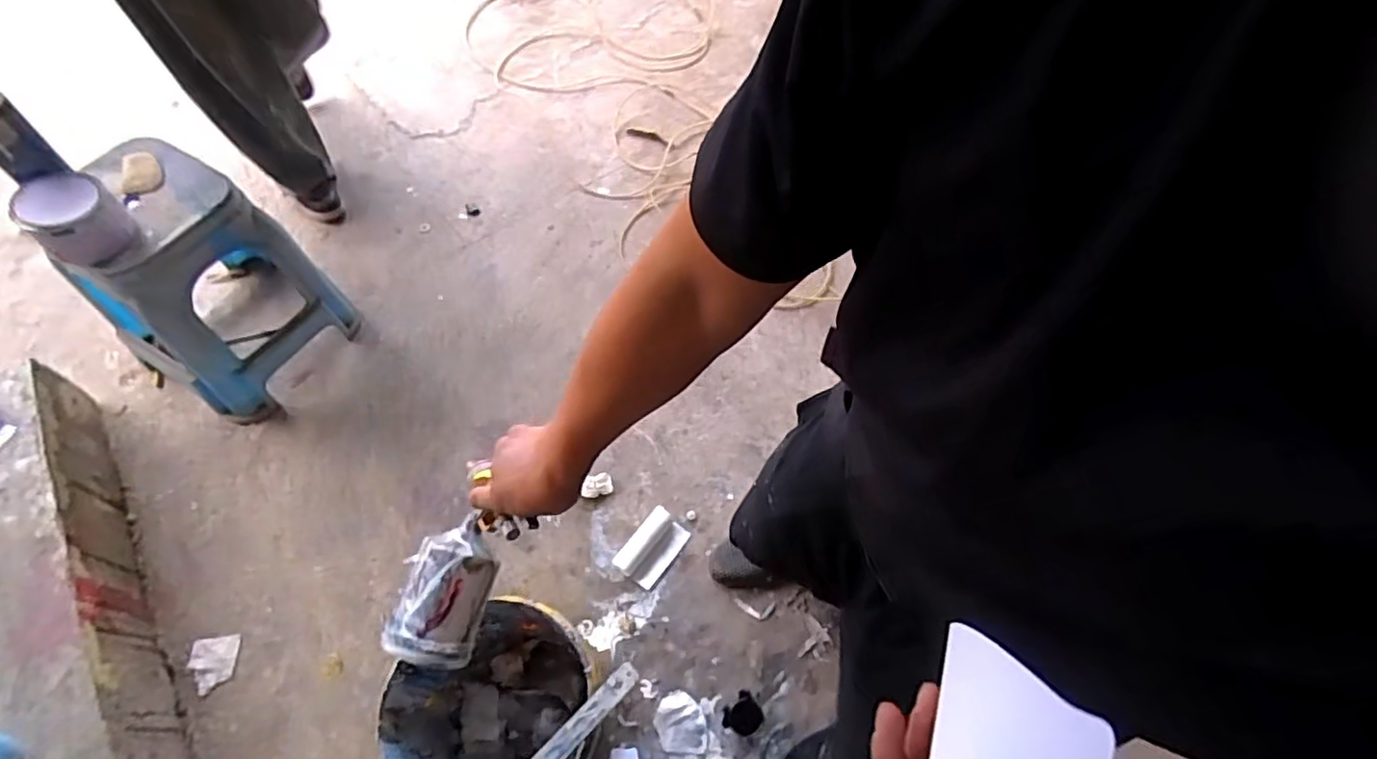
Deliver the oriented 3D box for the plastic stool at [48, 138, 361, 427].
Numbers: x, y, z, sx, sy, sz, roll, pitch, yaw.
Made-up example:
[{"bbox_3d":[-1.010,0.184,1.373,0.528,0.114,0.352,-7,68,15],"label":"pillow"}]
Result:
[{"bbox_3d":[-1.032,-0.202,1.382,0.348,0.513,0.355,28,62,10],"label":"plastic stool"}]

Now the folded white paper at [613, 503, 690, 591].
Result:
[{"bbox_3d":[-0.078,0.365,1.406,0.102,0.015,0.156,39,69,4],"label":"folded white paper"}]

